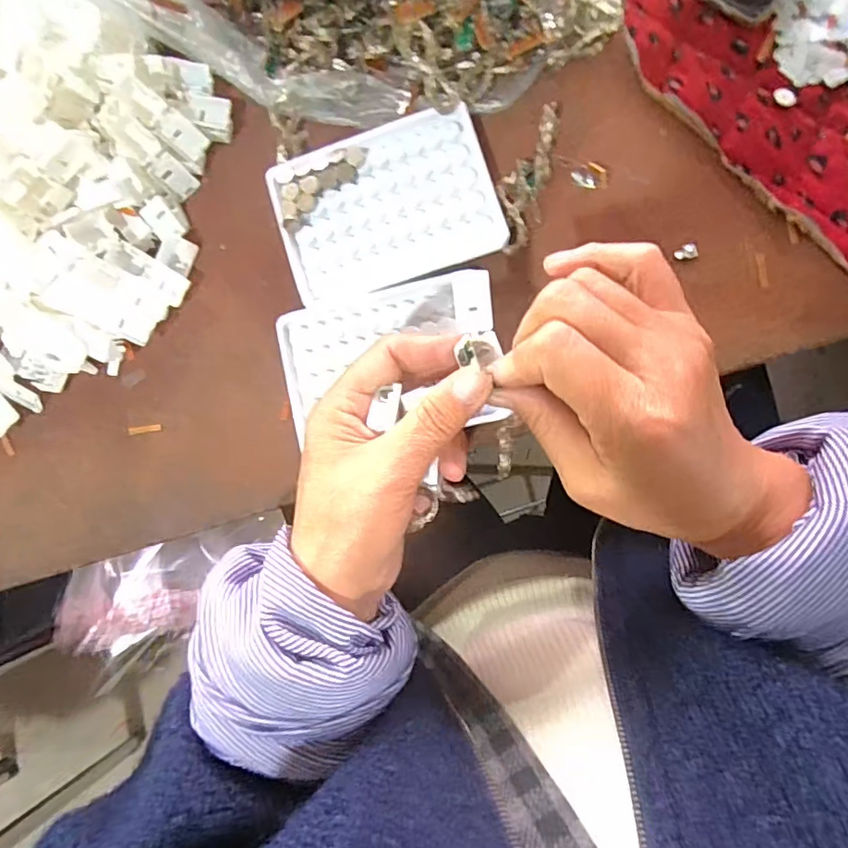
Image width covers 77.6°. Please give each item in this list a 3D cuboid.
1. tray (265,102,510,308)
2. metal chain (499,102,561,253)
[{"bbox_3d":[-0.024,-0.136,0.329,0.131,0.014,0.095,-17,88,5],"label":"tray"},{"bbox_3d":[0.063,-0.150,0.324,0.027,0.015,0.085,14,90,5],"label":"metal chain"}]

